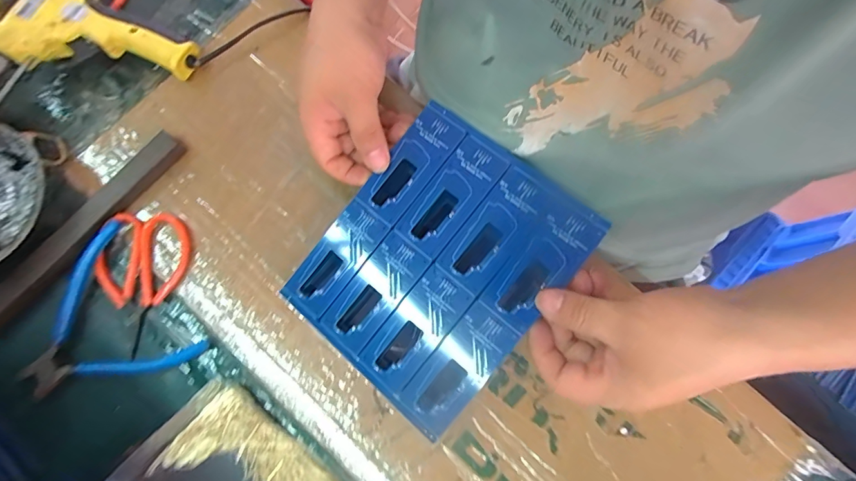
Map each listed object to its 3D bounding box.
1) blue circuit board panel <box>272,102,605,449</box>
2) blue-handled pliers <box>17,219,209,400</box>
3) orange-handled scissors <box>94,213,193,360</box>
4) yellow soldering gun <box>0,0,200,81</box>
[{"bbox_3d":[0.004,0.015,0.313,0.158,0.004,0.189,40,92,15],"label":"blue circuit board panel"},{"bbox_3d":[-0.270,0.072,0.345,0.125,0.018,0.128,-36,81,-6],"label":"blue-handled pliers"},{"bbox_3d":[-0.241,0.031,0.354,0.066,0.012,0.112,17,79,4],"label":"orange-handled scissors"},{"bbox_3d":[-0.283,-0.181,0.378,0.151,0.031,0.083,12,79,-10],"label":"yellow soldering gun"}]

